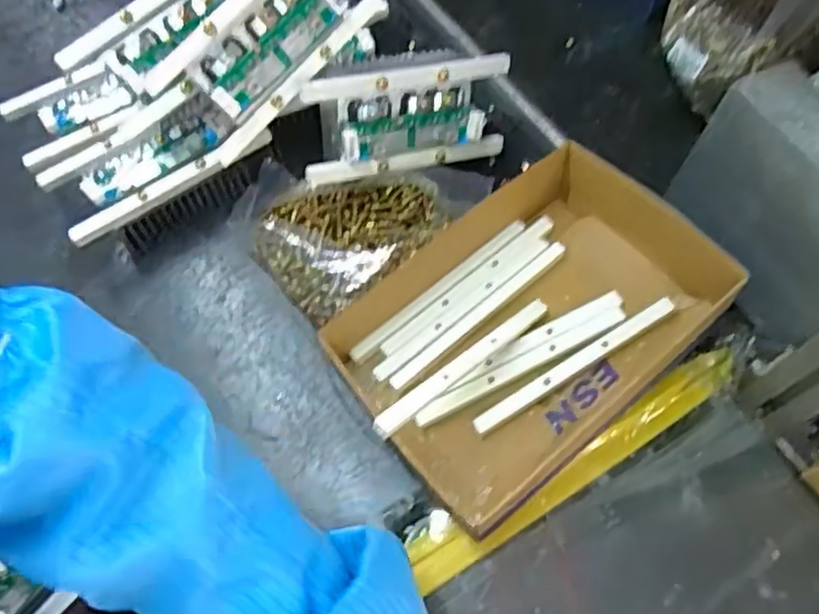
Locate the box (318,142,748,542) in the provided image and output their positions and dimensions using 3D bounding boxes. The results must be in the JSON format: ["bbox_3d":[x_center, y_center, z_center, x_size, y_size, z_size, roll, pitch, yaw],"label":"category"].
[{"bbox_3d":[0.089,0.010,0.495,0.264,0.080,0.177,-38,68,-15],"label":"box"}]

